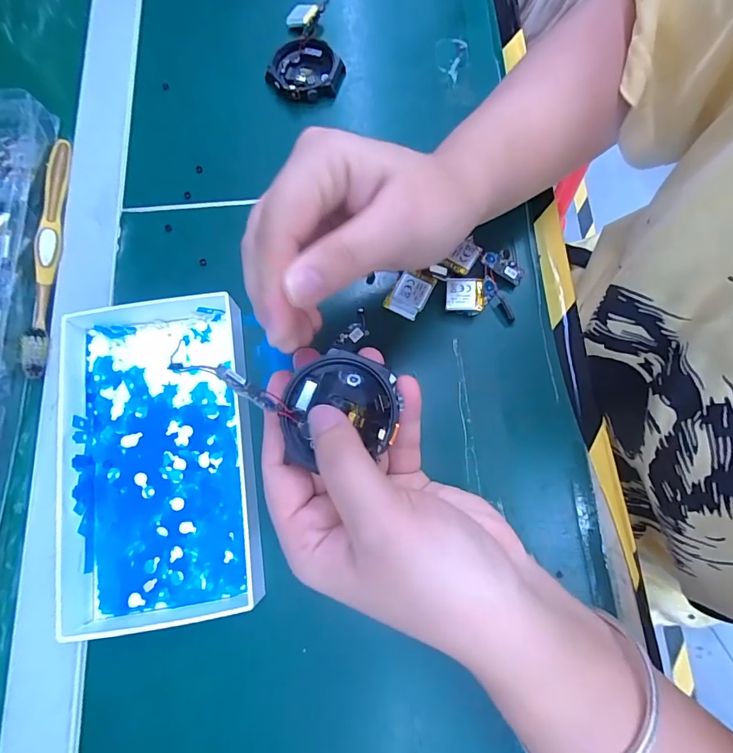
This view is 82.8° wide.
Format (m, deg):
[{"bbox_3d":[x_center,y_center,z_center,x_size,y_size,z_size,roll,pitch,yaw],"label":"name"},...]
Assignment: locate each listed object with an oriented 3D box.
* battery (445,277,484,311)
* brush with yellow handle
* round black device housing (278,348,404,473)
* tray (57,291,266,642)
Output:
[{"bbox_3d":[0.062,-0.052,0.266,0.024,0.008,0.020,4,76,3],"label":"battery"},{"bbox_3d":[-0.219,-0.091,0.283,0.015,0.010,0.181,-7,76,1],"label":"brush with yellow handle"},{"bbox_3d":[-0.010,0.012,0.178,0.046,0.009,0.048,3,76,2],"label":"round black device housing"},{"bbox_3d":[-0.121,0.043,0.241,0.102,0.025,0.184,-10,76,0],"label":"tray"}]

